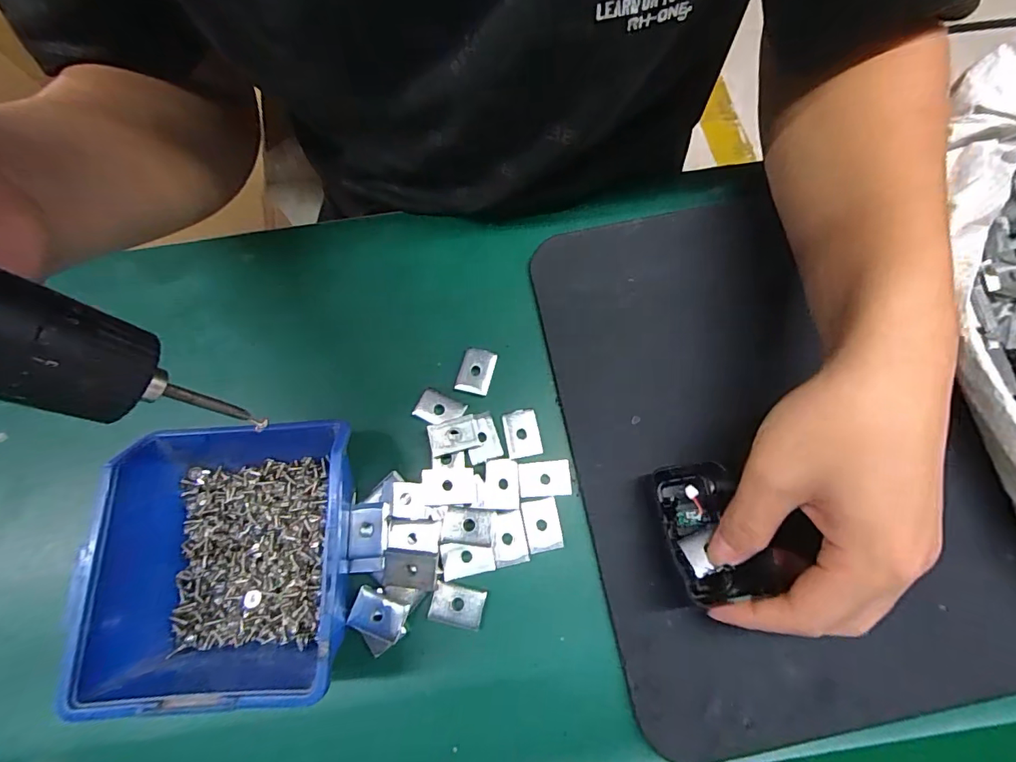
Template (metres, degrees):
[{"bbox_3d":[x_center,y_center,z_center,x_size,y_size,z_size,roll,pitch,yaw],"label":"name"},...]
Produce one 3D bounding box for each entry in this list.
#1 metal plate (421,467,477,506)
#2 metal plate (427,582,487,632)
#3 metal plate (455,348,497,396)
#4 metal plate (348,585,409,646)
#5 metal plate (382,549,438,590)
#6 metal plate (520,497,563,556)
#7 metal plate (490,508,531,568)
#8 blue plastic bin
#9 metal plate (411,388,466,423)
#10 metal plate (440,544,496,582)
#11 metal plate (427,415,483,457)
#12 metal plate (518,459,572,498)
[{"bbox_3d":[-0.033,0.059,0.264,0.030,0.007,0.020,-2,74,-7],"label":"metal plate"},{"bbox_3d":[-0.027,0.120,0.249,0.027,0.004,0.019,10,72,5],"label":"metal plate"},{"bbox_3d":[-0.020,-0.006,0.289,0.020,0.004,0.028,14,73,6],"label":"metal plate"},{"bbox_3d":[-0.068,0.123,0.246,0.027,0.004,0.021,22,75,4],"label":"metal plate"},{"bbox_3d":[-0.052,0.101,0.251,0.028,0.009,0.021,6,83,-2],"label":"metal plate"},{"bbox_3d":[0.018,0.079,0.259,0.019,0.004,0.028,-10,72,-1],"label":"metal plate"},{"bbox_3d":[0.000,0.086,0.257,0.019,0.004,0.028,-11,72,-2],"label":"metal plate"},{"bbox_3d":[-0.132,0.088,0.235,0.119,0.060,0.134,-6,72,0],"label":"blue plastic bin"},{"bbox_3d":[-0.042,0.017,0.282,0.028,0.004,0.018,25,74,10],"label":"metal plate"},{"bbox_3d":[-0.022,0.097,0.255,0.028,0.004,0.018,-9,72,-1],"label":"metal plate"},{"bbox_3d":[-0.032,0.032,0.275,0.029,0.005,0.019,-13,72,-3],"label":"metal plate"},{"bbox_3d":[0.021,0.055,0.267,0.029,0.004,0.020,-4,72,0],"label":"metal plate"}]

